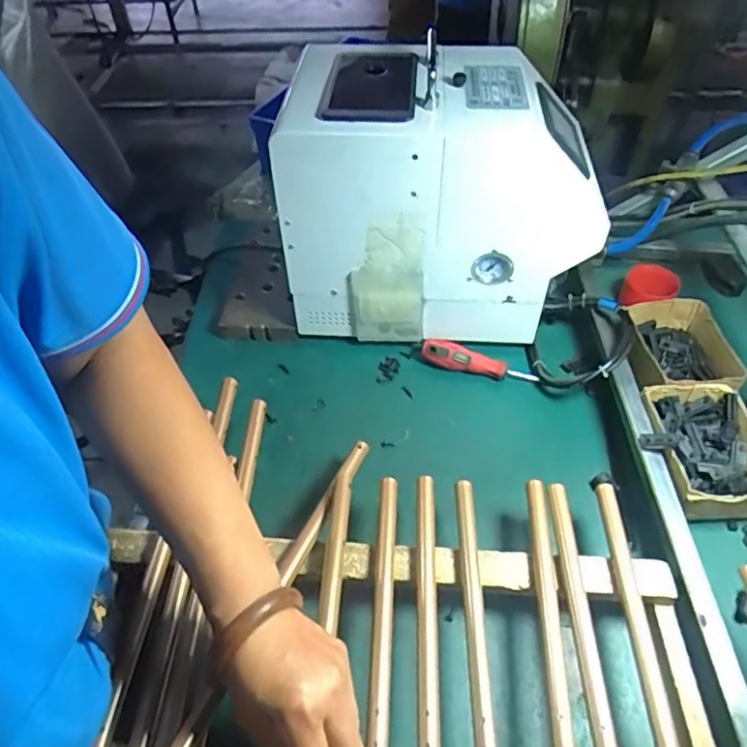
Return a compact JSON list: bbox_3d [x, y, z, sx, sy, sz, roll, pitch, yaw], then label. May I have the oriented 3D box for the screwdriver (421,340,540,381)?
[{"bbox_3d":[0.125,-0.012,0.721,0.139,0.025,0.034,18,52,16],"label":"screwdriver"}]

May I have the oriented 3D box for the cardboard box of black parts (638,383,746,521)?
[{"bbox_3d":[0.336,0.081,0.613,0.120,0.054,0.144,-6,49,-4],"label":"cardboard box of black parts"}]

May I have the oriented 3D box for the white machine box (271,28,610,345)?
[{"bbox_3d":[0.076,-0.200,0.716,0.334,0.298,0.211,3,49,4],"label":"white machine box"}]

